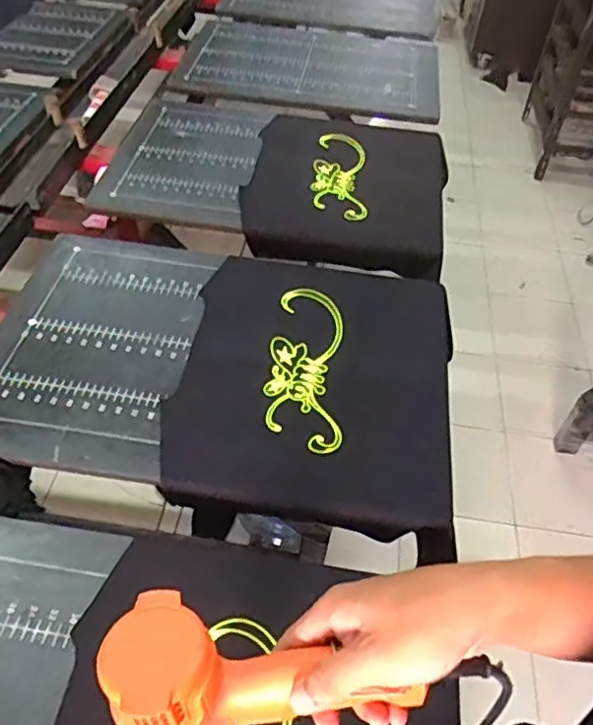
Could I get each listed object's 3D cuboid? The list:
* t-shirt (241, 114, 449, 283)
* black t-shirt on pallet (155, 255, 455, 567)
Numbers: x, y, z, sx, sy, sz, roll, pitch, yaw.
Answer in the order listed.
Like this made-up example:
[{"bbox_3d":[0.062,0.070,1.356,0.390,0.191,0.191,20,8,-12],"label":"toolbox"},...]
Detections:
[{"bbox_3d":[0.096,-0.326,1.156,0.351,0.089,0.415,7,48,2],"label":"t-shirt"},{"bbox_3d":[0.027,0.025,0.795,0.340,0.050,0.436,7,48,1],"label":"black t-shirt on pallet"}]

